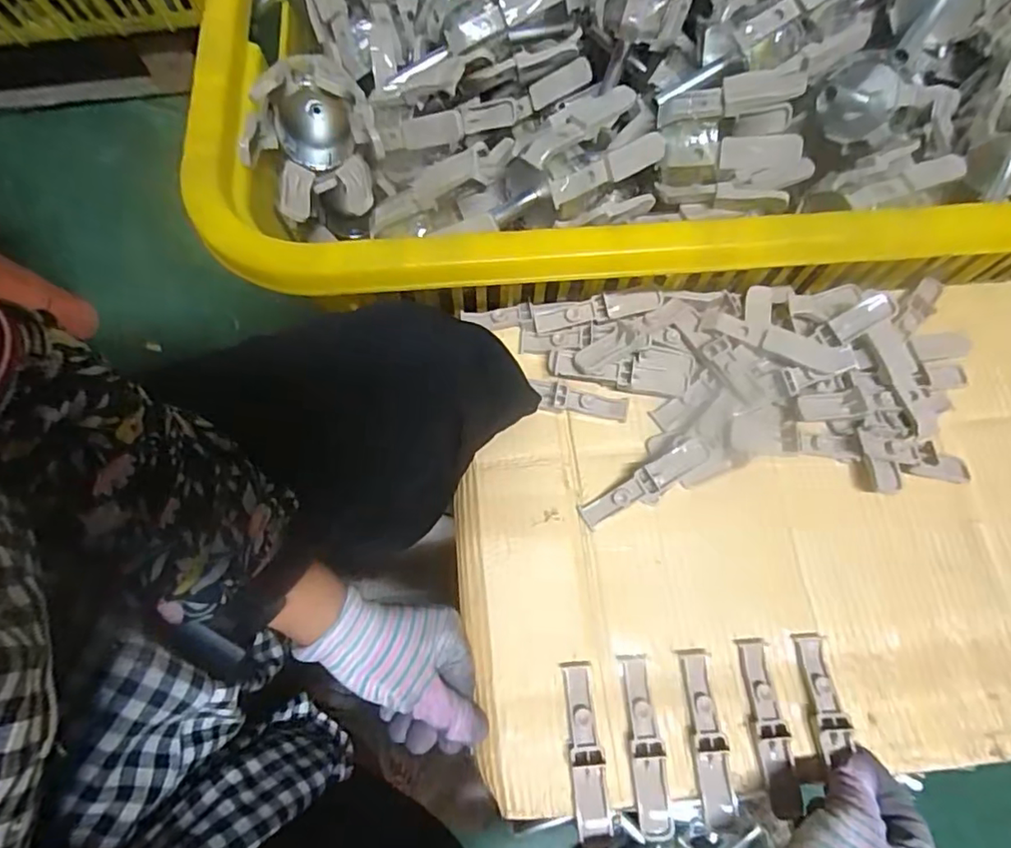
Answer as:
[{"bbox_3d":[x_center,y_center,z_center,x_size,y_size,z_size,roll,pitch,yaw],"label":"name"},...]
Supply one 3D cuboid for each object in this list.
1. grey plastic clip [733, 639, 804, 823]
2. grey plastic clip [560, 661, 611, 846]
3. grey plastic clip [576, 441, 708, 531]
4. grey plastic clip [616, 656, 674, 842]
[{"bbox_3d":[0.169,0.194,0.359,0.022,0.007,0.102,-6,71,-2],"label":"grey plastic clip"},{"bbox_3d":[0.050,0.203,0.351,0.021,0.010,0.097,-5,71,-2],"label":"grey plastic clip"},{"bbox_3d":[0.098,0.043,0.398,0.099,0.010,0.019,-33,73,8],"label":"grey plastic clip"},{"bbox_3d":[0.089,0.202,0.353,0.020,0.014,0.102,-5,71,-2],"label":"grey plastic clip"}]

